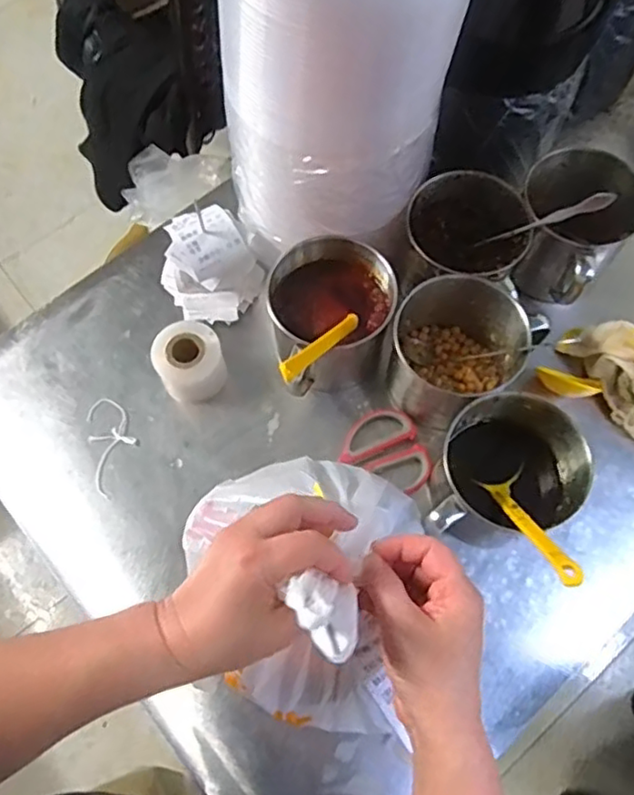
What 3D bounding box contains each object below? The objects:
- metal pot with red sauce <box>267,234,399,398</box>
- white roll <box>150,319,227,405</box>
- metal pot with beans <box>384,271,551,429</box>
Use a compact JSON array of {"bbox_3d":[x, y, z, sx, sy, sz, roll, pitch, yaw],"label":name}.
[{"bbox_3d":[0.016,-0.070,0.585,0.110,0.119,0.111,0,69,0],"label":"metal pot with red sauce"},{"bbox_3d":[-0.122,-0.034,0.607,0.061,0.054,0.060,0,69,0],"label":"white roll"},{"bbox_3d":[0.126,-0.043,0.578,0.116,0.103,0.106,-43,74,-14],"label":"metal pot with beans"}]

